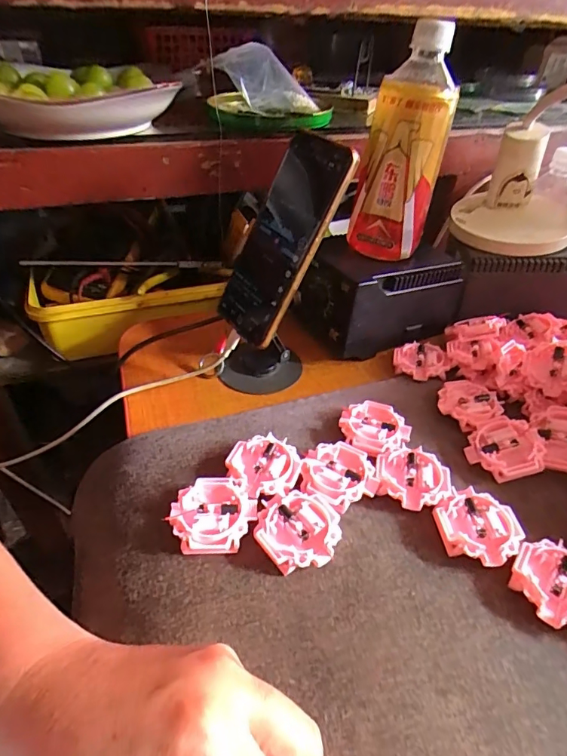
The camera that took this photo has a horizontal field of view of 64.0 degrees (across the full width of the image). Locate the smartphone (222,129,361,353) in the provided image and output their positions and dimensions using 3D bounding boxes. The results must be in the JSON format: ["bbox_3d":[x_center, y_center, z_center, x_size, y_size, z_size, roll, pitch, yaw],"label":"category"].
[{"bbox_3d":[-0.005,-0.113,0.372,0.012,0.164,0.083,10,27,-43],"label":"smartphone"}]

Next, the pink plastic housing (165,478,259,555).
[{"bbox_3d":[-0.046,0.091,0.302,0.054,0.015,0.050,2,40,-1],"label":"pink plastic housing"}]

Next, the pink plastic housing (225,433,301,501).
[{"bbox_3d":[-0.014,0.067,0.335,0.051,0.016,0.052,2,40,-1],"label":"pink plastic housing"}]

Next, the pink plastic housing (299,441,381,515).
[{"bbox_3d":[0.038,0.071,0.332,0.055,0.015,0.051,2,40,-1],"label":"pink plastic housing"}]

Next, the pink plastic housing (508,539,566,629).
[{"bbox_3d":[0.168,0.127,0.276,0.052,0.014,0.050,26,45,25],"label":"pink plastic housing"}]

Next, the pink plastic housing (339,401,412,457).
[{"bbox_3d":[0.074,0.043,0.371,0.053,0.015,0.054,2,40,-1],"label":"pink plastic housing"}]

